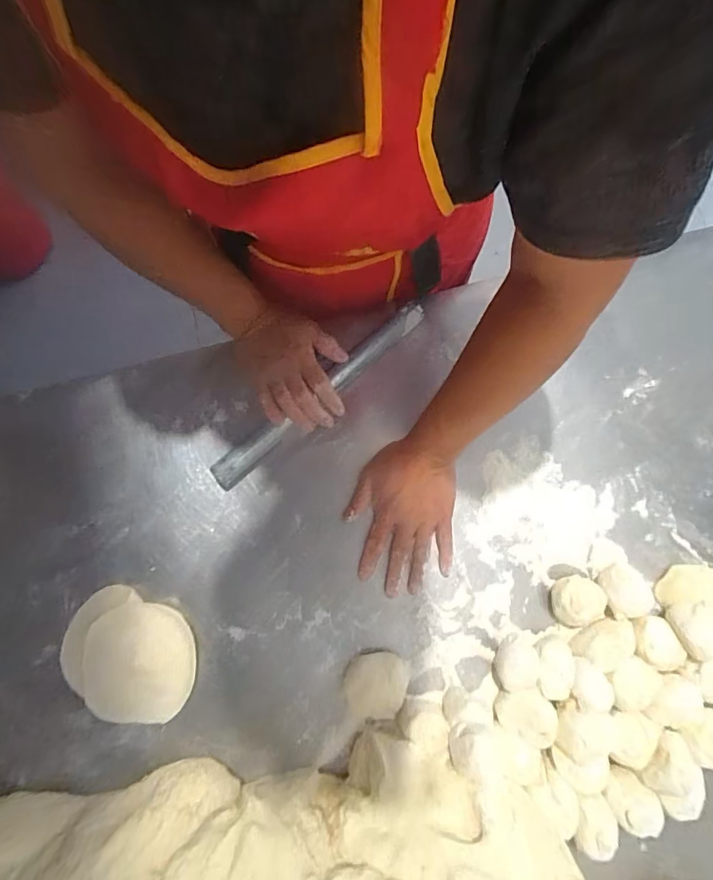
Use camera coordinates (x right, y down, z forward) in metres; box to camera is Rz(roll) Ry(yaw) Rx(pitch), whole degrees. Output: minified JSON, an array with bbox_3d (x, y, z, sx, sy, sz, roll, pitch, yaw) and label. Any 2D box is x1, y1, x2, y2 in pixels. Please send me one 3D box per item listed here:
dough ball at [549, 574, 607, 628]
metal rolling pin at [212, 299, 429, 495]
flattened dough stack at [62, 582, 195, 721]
[{"bbox_3d":[0.226,0.165,0.457,0.047,0.036,0.051,0,79,1],"label":"dough ball"},{"bbox_3d":[-0.040,-0.053,0.504,0.298,0.025,0.027,-40,81,-6],"label":"metal rolling pin"},{"bbox_3d":[-0.232,0.220,0.460,0.140,0.017,0.110,27,81,6],"label":"flattened dough stack"}]

